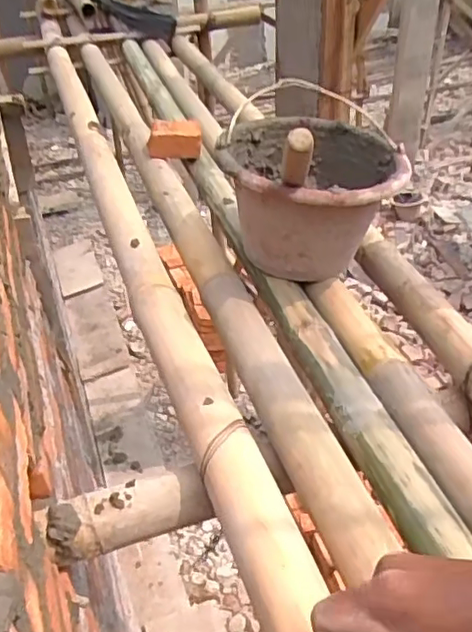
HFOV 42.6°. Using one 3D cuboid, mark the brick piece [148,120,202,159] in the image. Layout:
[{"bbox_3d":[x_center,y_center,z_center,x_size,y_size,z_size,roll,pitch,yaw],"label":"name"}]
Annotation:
[{"bbox_3d":[-0.114,-0.327,1.122,0.100,0.053,0.070,-3,38,0],"label":"brick piece"}]

